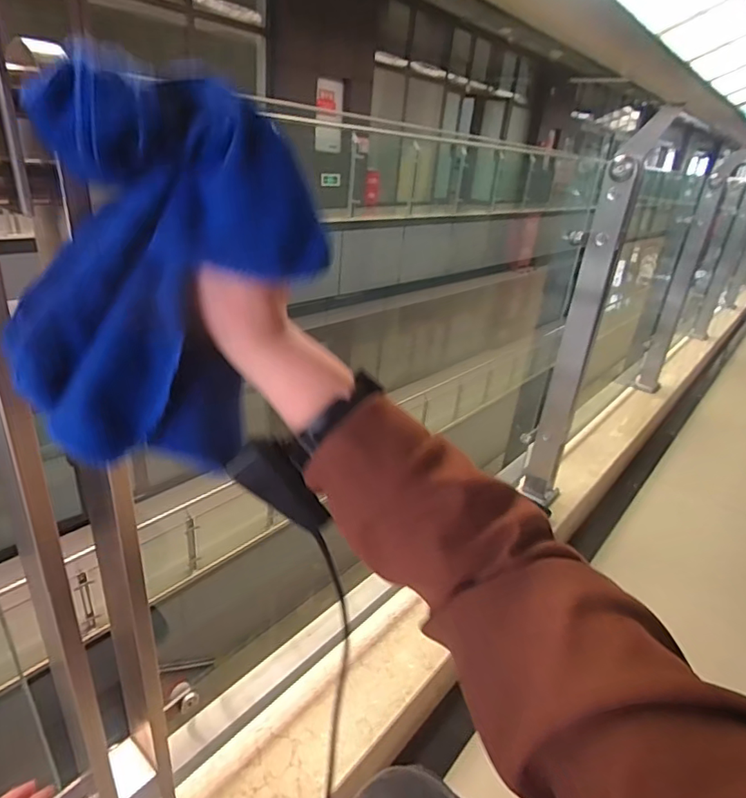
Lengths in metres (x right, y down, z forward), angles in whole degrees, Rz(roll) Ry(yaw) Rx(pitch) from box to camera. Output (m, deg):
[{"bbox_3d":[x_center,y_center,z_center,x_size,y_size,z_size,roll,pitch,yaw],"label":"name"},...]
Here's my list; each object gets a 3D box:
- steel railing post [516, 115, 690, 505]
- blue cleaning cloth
[{"bbox_3d":[0.479,-0.142,1.188,0.108,0.870,0.078,13,27,13],"label":"steel railing post"},{"bbox_3d":[-0.113,-0.066,0.283,0.143,0.193,0.087,-14,33,-35],"label":"blue cleaning cloth"}]

